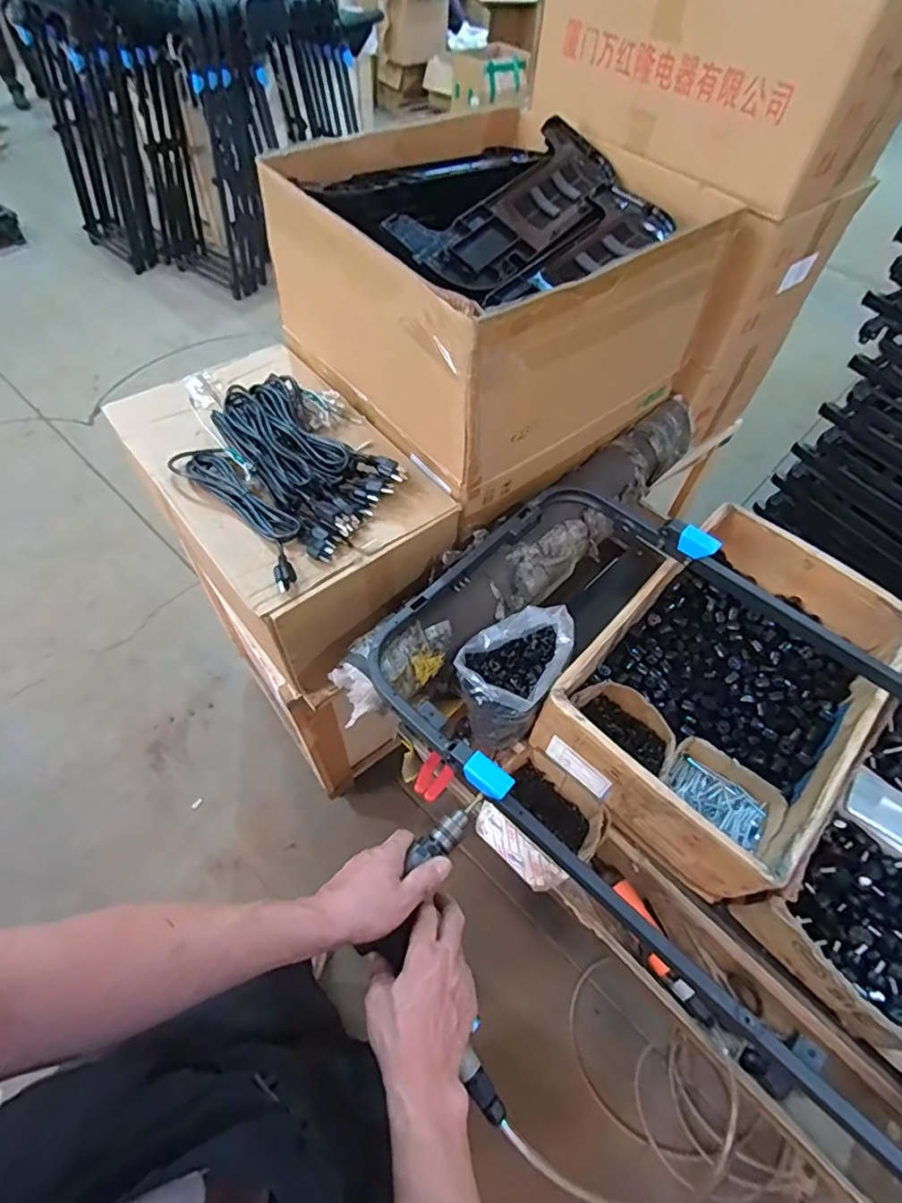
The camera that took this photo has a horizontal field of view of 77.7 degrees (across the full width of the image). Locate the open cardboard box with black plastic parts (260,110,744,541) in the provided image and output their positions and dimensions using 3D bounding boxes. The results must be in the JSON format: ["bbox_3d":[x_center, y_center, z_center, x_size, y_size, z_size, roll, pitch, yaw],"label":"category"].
[{"bbox_3d":[0.060,-0.529,0.985,0.552,0.343,0.559,-34,64,-23],"label":"open cardboard box with black plastic parts"}]

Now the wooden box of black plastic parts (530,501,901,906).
[{"bbox_3d":[0.425,0.115,0.862,0.341,0.146,0.532,38,62,21],"label":"wooden box of black plastic parts"}]

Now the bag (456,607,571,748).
[{"bbox_3d":[0.095,0.117,0.886,0.138,0.174,0.192,33,61,18],"label":"bag"}]

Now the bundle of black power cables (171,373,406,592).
[{"bbox_3d":[-0.245,-0.217,0.873,0.290,0.053,0.358,-38,65,-24],"label":"bundle of black power cables"}]

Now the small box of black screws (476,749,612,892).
[{"bbox_3d":[0.128,0.315,0.813,0.152,0.079,0.166,-39,65,-25],"label":"small box of black screws"}]

